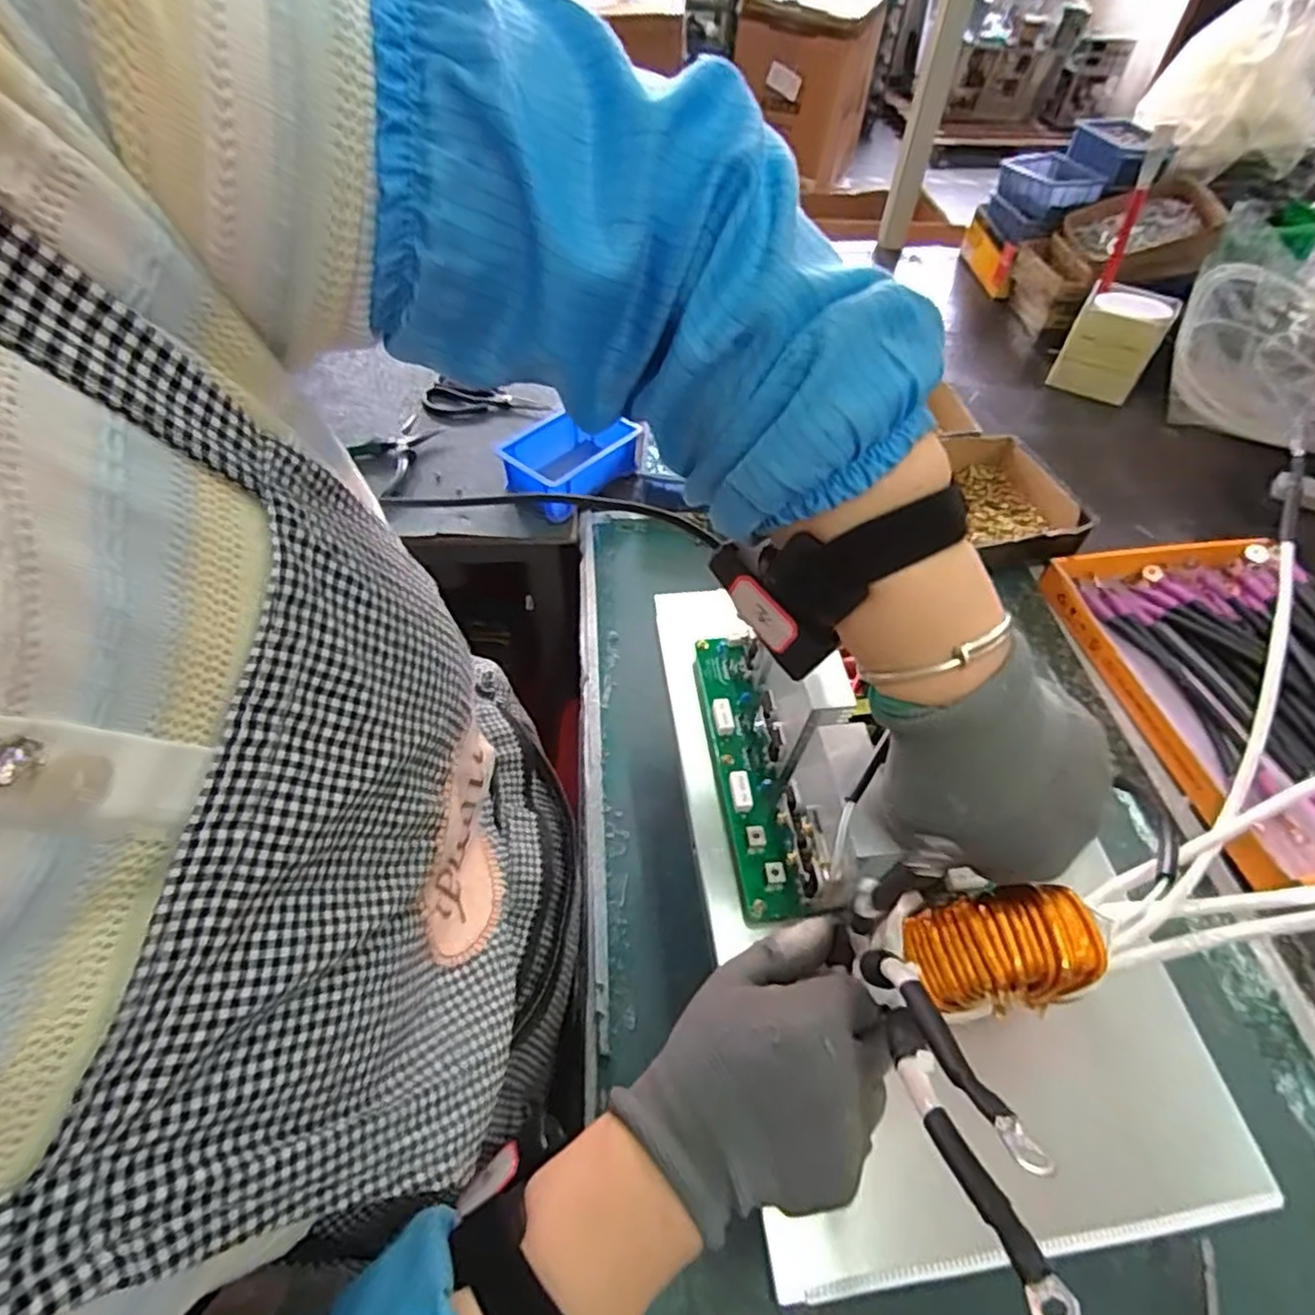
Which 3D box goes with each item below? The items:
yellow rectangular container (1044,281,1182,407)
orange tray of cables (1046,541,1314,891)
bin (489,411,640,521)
[{"bbox_3d":[0.637,-0.442,0.976,0.109,0.119,0.107,27,56,18],"label":"yellow rectangular container"},{"bbox_3d":[0.554,0.025,0.634,0.265,0.053,0.356,-4,54,-6],"label":"orange tray of cables"},{"bbox_3d":[-0.106,-0.229,0.793,0.110,0.068,0.136,31,57,20],"label":"bin"}]

